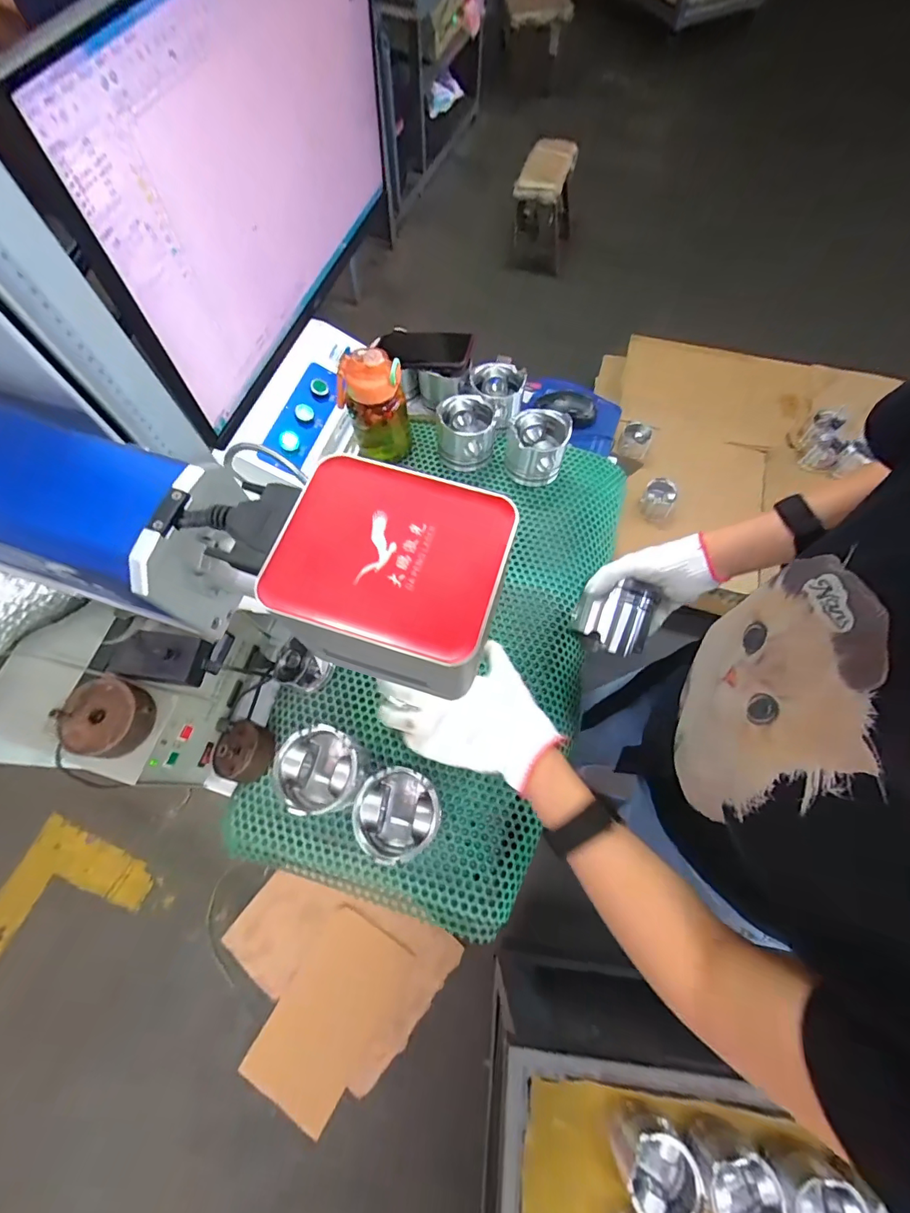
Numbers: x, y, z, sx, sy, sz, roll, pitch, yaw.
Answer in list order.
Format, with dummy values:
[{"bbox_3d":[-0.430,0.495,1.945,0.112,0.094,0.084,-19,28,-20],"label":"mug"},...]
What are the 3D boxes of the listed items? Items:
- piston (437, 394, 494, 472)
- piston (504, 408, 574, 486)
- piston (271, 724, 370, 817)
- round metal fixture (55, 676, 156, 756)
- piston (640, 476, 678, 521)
[{"bbox_3d":[0.018,-0.280,0.749,0.090,0.079,0.096,5,67,2],"label":"piston"},{"bbox_3d":[0.128,-0.250,0.724,0.087,0.090,0.091,0,67,0],"label":"piston"},{"bbox_3d":[-0.153,0.191,0.538,0.090,0.086,0.093,-1,67,0],"label":"piston"},{"bbox_3d":[-0.341,0.112,0.457,0.082,0.029,0.072,16,68,7],"label":"round metal fixture"},{"bbox_3d":[0.615,-0.322,1.398,0.092,0.111,0.087,0,67,0],"label":"piston"}]

